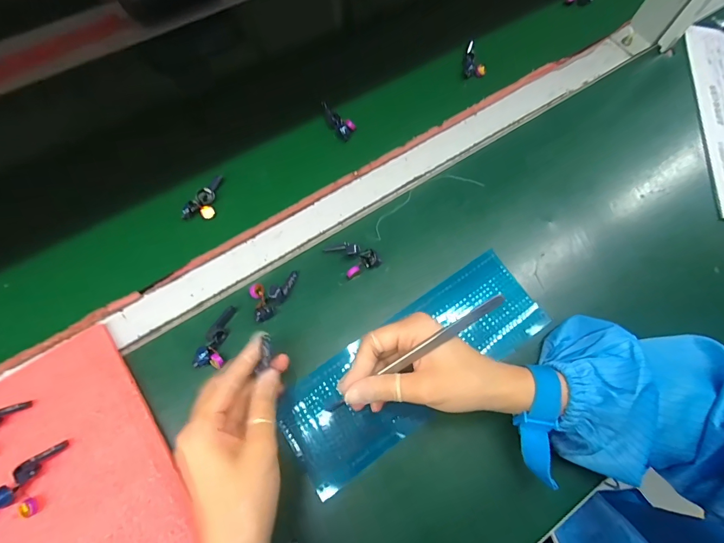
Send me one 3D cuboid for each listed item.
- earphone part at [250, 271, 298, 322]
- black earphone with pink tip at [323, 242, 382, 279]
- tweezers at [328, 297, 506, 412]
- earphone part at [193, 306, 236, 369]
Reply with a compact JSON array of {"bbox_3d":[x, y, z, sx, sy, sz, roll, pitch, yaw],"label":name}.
[{"bbox_3d":[-0.075,0.022,0.336,0.045,0.015,0.034,-21,71,-12],"label":"earphone part"},{"bbox_3d":[-0.007,-0.016,0.352,0.040,0.013,0.038,-27,73,-14],"label":"black earphone with pink tip"},{"bbox_3d":[0.033,0.065,0.280,0.163,0.006,0.008,-39,69,21],"label":"tweezers"},{"bbox_3d":[-0.122,0.054,0.321,0.024,0.012,0.053,8,68,-1],"label":"earphone part"}]

